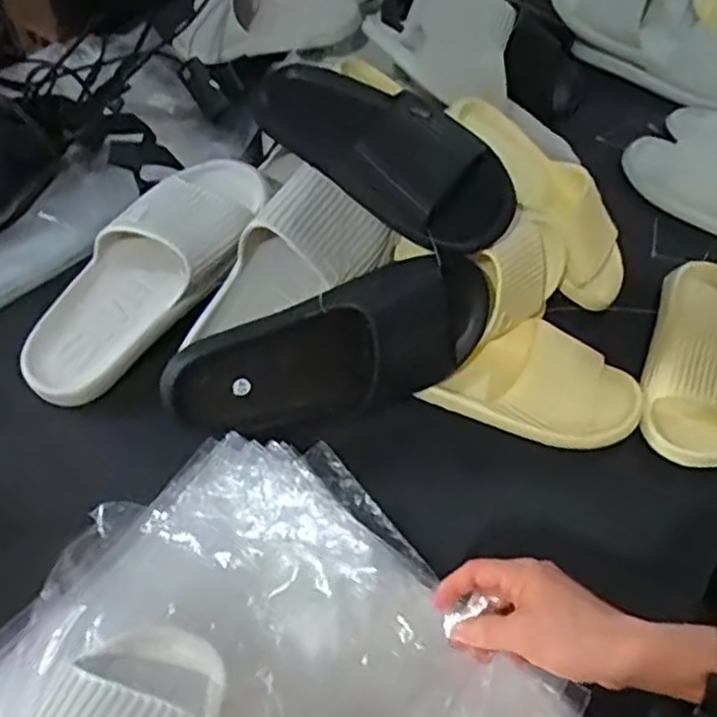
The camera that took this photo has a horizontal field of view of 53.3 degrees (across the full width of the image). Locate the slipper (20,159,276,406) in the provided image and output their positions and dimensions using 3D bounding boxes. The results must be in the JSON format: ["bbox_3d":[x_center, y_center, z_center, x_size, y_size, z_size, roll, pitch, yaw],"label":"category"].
[{"bbox_3d":[-0.187,-0.081,0.655,0.119,0.064,0.289,34,76,19],"label":"slipper"}]

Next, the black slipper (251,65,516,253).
[{"bbox_3d":[0.012,-0.194,0.645,0.282,0.072,0.091,35,58,20],"label":"black slipper"}]

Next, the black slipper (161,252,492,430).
[{"bbox_3d":[-0.018,-0.009,0.601,0.283,0.114,0.080,-18,19,-8],"label":"black slipper"}]

